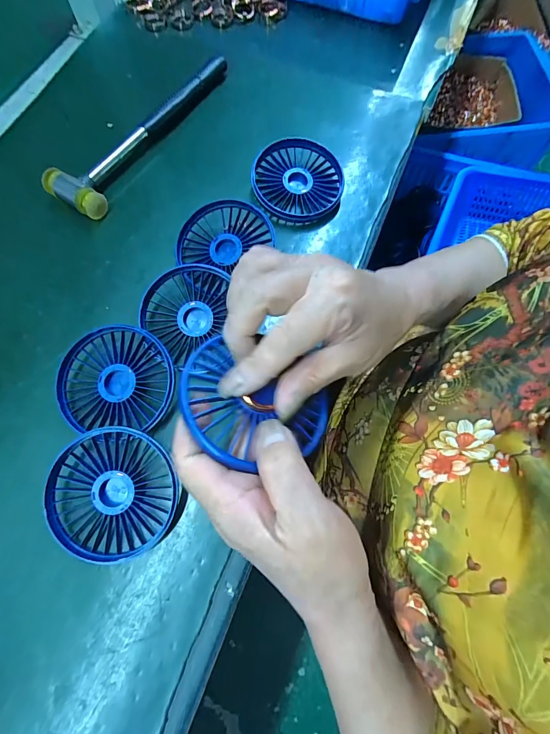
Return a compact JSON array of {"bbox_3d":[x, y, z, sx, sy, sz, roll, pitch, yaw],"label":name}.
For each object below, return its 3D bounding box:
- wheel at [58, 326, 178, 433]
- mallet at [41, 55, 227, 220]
[{"bbox_3d":[-0.121,0.009,0.271,0.083,0.023,0.076,0,72,0],"label":"wheel"},{"bbox_3d":[-0.132,-0.247,0.360,0.060,0.026,0.235,30,74,9],"label":"mallet"}]

